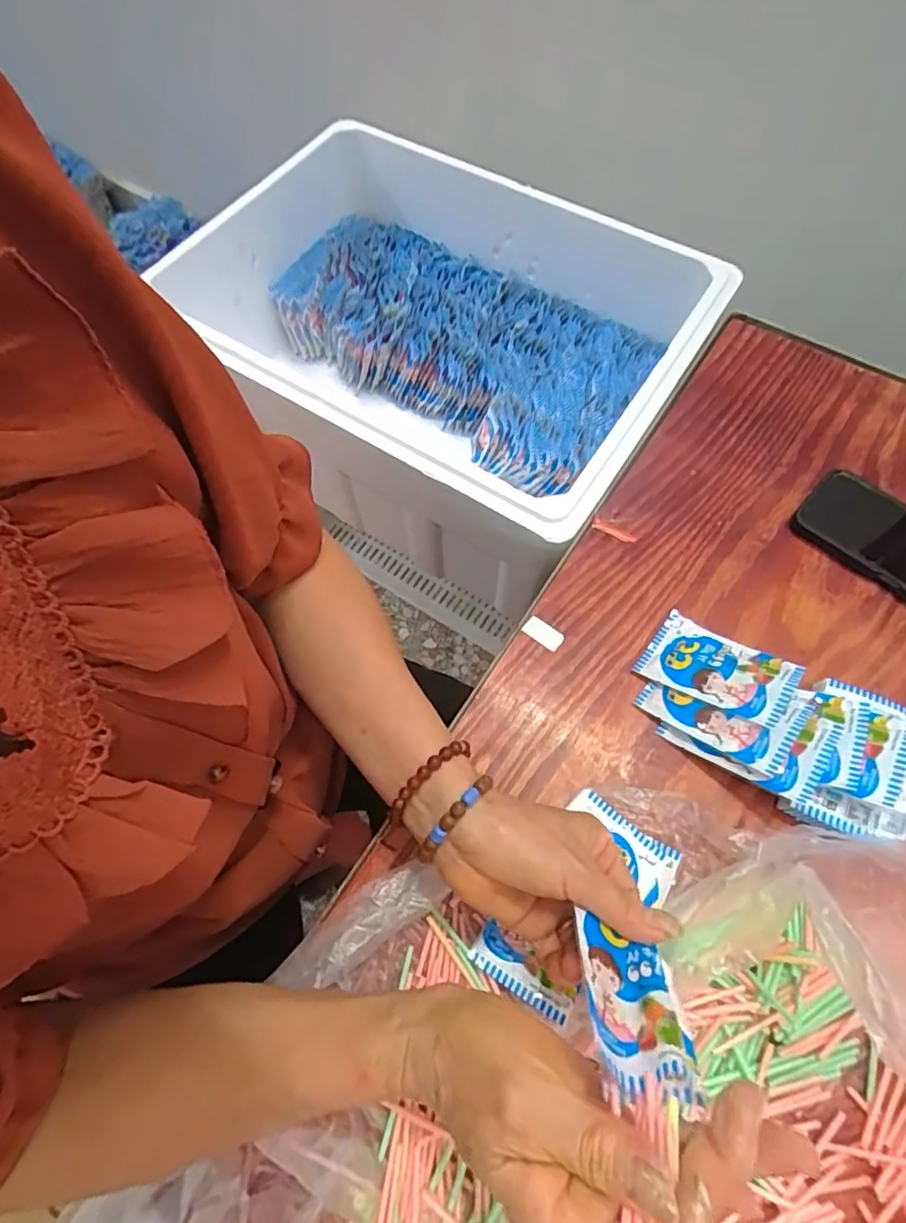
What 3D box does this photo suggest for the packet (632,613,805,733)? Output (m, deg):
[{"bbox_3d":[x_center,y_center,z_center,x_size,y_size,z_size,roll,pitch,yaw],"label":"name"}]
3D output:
[{"bbox_3d":[0.201,0.042,0.434,0.105,0.009,0.065,24,59,35],"label":"packet"}]

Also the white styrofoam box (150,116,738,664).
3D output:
[{"bbox_3d":[-0.022,-0.314,0.714,0.561,0.198,0.422,30,69,14],"label":"white styrofoam box"}]

